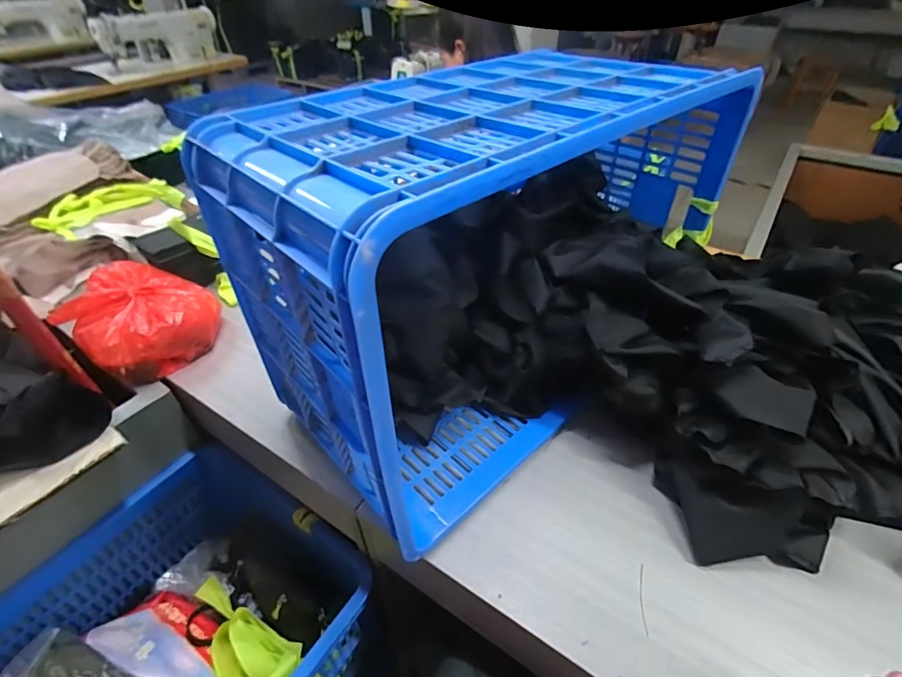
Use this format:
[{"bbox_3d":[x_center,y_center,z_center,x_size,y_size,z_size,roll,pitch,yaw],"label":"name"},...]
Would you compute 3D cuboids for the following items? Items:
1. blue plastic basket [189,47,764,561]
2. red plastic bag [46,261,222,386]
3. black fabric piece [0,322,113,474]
[{"bbox_3d":[0.064,-0.110,0.589,0.588,0.405,0.317,-32,50,-30],"label":"blue plastic basket"},{"bbox_3d":[-0.528,-0.041,0.756,0.230,0.108,0.193,22,47,23],"label":"red plastic bag"},{"bbox_3d":[-0.604,0.081,0.595,0.198,0.137,0.140,17,45,19],"label":"black fabric piece"}]

